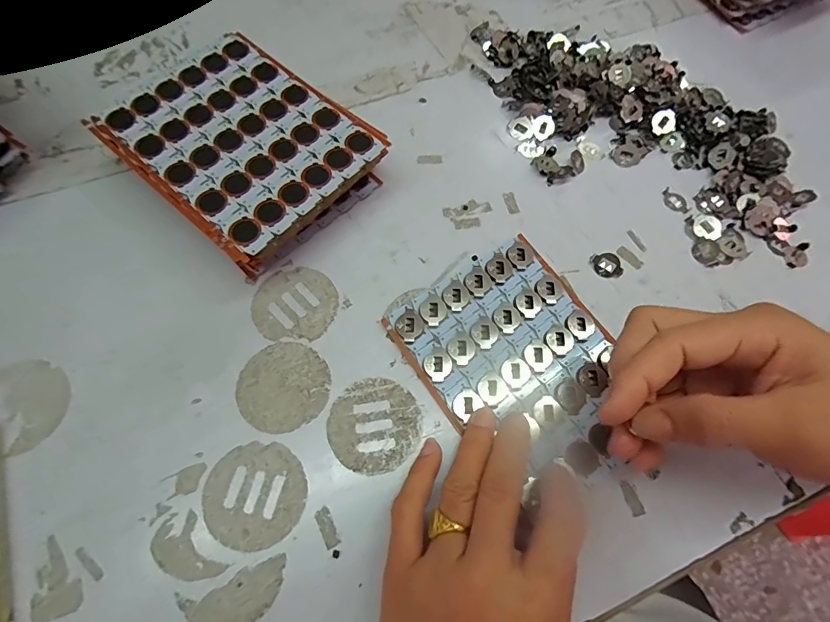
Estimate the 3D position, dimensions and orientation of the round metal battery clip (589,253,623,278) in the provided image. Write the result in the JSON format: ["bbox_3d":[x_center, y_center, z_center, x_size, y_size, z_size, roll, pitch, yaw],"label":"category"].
[{"bbox_3d":[0.131,-0.031,0.298,0.014,0.008,0.022,-36,74,-16],"label":"round metal battery clip"}]

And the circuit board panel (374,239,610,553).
[{"bbox_3d":[0.068,0.031,0.269,0.115,0.005,0.144,-32,73,-15],"label":"circuit board panel"}]

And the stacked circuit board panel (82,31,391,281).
[{"bbox_3d":[-0.114,-0.104,0.297,0.156,0.050,0.125,40,71,13],"label":"stacked circuit board panel"}]

